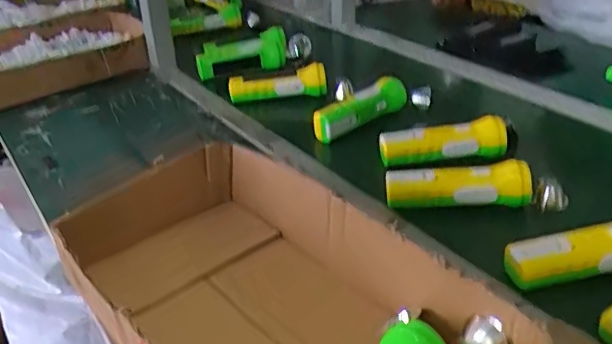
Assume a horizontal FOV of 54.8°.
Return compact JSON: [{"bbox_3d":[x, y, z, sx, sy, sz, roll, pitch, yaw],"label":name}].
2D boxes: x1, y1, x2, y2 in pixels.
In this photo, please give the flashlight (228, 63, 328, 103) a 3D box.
[{"bbox_3d":[-0.048,-0.154,1.032,0.169,0.049,0.053,-5,30,-3],"label":"flashlight"}]

